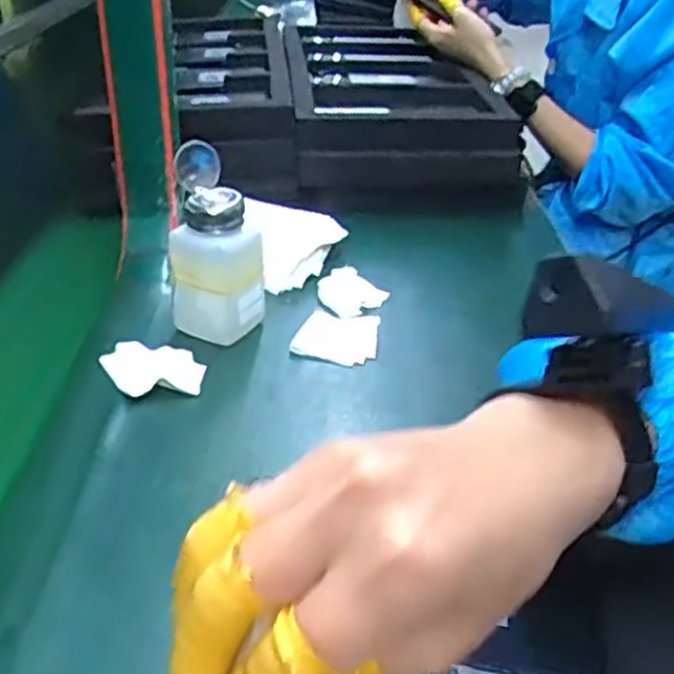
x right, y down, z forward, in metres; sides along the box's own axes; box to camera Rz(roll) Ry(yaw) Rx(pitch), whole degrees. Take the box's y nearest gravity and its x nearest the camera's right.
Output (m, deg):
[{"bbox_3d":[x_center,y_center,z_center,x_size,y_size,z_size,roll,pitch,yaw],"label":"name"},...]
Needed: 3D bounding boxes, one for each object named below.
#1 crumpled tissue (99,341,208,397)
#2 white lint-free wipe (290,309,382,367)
[{"bbox_3d":[-0.124,0.020,0.527,0.062,0.008,0.064,-12,36,-19],"label":"crumpled tissue"},{"bbox_3d":[0.001,-0.001,0.567,0.057,0.015,0.050,11,35,14],"label":"white lint-free wipe"}]

